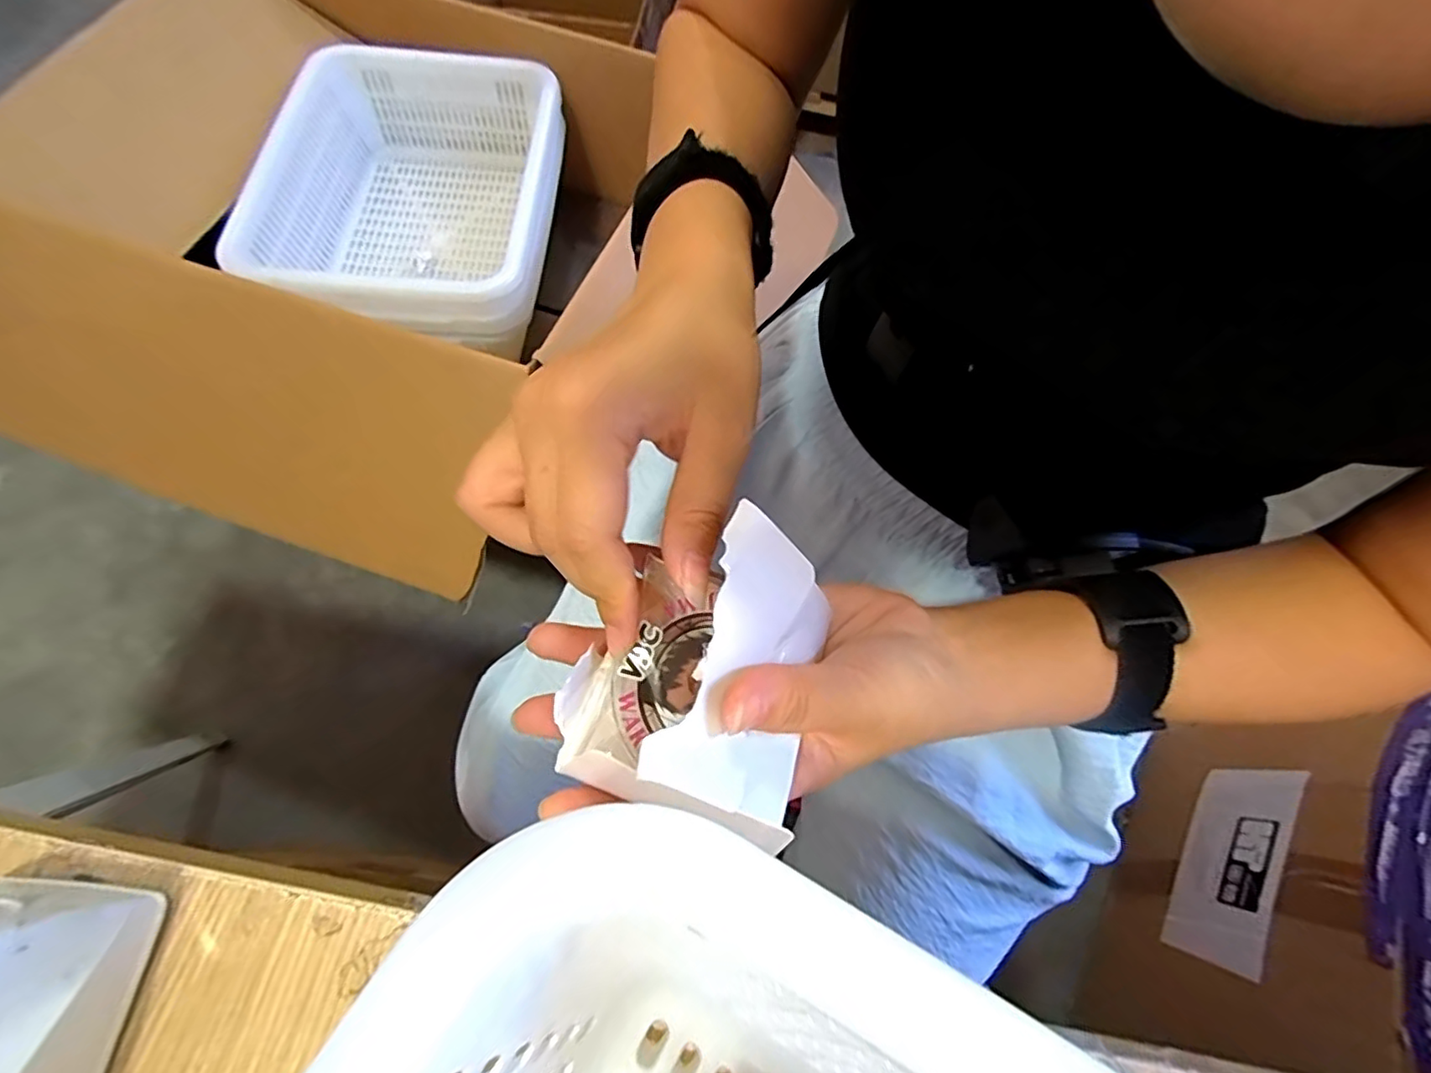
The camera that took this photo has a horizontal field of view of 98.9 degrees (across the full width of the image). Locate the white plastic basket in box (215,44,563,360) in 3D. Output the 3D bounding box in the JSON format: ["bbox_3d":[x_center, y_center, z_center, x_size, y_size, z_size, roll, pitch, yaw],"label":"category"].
[{"bbox_3d":[-0.313,-0.357,0.662,0.284,0.118,0.374,4,67,0],"label":"white plastic basket in box"}]

